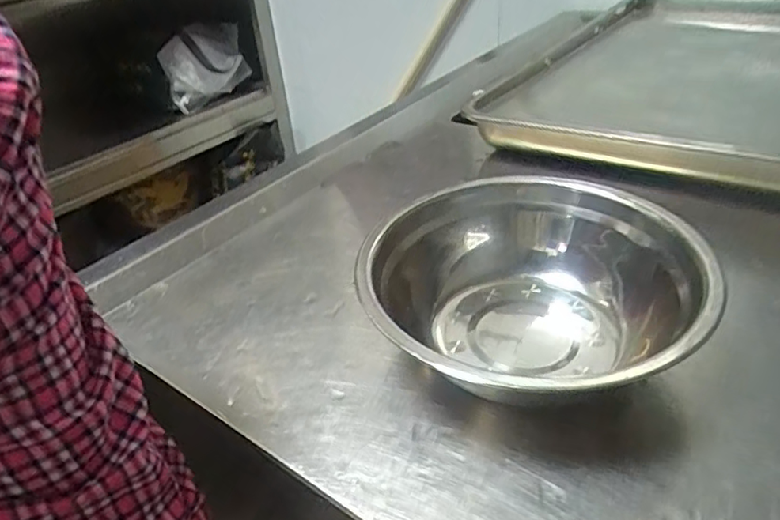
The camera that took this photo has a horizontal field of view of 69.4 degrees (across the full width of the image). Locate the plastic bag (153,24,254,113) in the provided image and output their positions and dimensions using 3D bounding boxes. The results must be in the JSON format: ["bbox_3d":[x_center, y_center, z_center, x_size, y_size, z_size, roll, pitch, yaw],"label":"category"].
[{"bbox_3d":[-0.470,-0.501,1.445,0.213,0.175,0.063,-27,40,-28],"label":"plastic bag"}]

